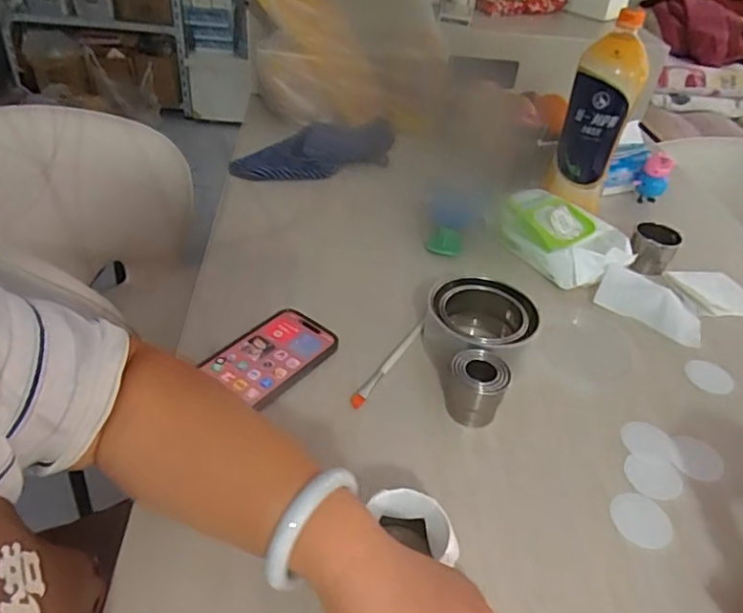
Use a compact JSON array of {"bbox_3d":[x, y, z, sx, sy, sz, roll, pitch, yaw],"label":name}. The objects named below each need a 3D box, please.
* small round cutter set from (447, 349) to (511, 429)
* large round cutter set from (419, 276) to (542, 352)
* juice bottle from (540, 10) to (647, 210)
[{"bbox_3d":[0.096,0.078,0.538,0.050,0.054,0.052,3,40,-3],"label":"small round cutter set"},{"bbox_3d":[0.113,0.021,0.602,0.099,0.054,0.099,3,40,-3],"label":"large round cutter set"},{"bbox_3d":[0.299,-0.254,0.772,0.084,0.221,0.082,19,42,16],"label":"juice bottle"}]

